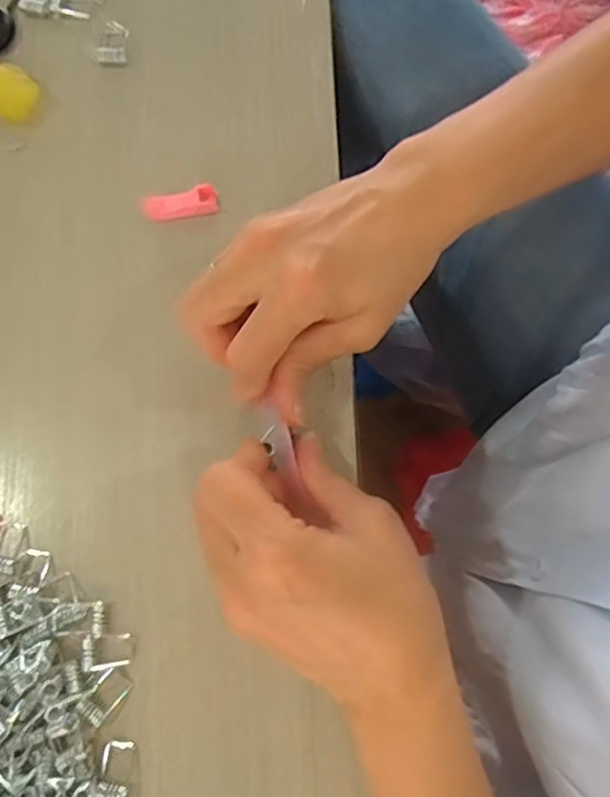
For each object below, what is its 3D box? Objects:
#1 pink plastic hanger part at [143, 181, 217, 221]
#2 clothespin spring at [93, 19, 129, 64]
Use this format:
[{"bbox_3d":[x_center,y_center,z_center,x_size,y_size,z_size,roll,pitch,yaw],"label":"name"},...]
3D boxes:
[{"bbox_3d":[-0.063,-0.098,0.320,0.037,0.009,0.016,-5,78,0],"label":"pink plastic hanger part"},{"bbox_3d":[-0.105,-0.195,0.345,0.017,0.004,0.028,0,78,1],"label":"clothespin spring"}]

